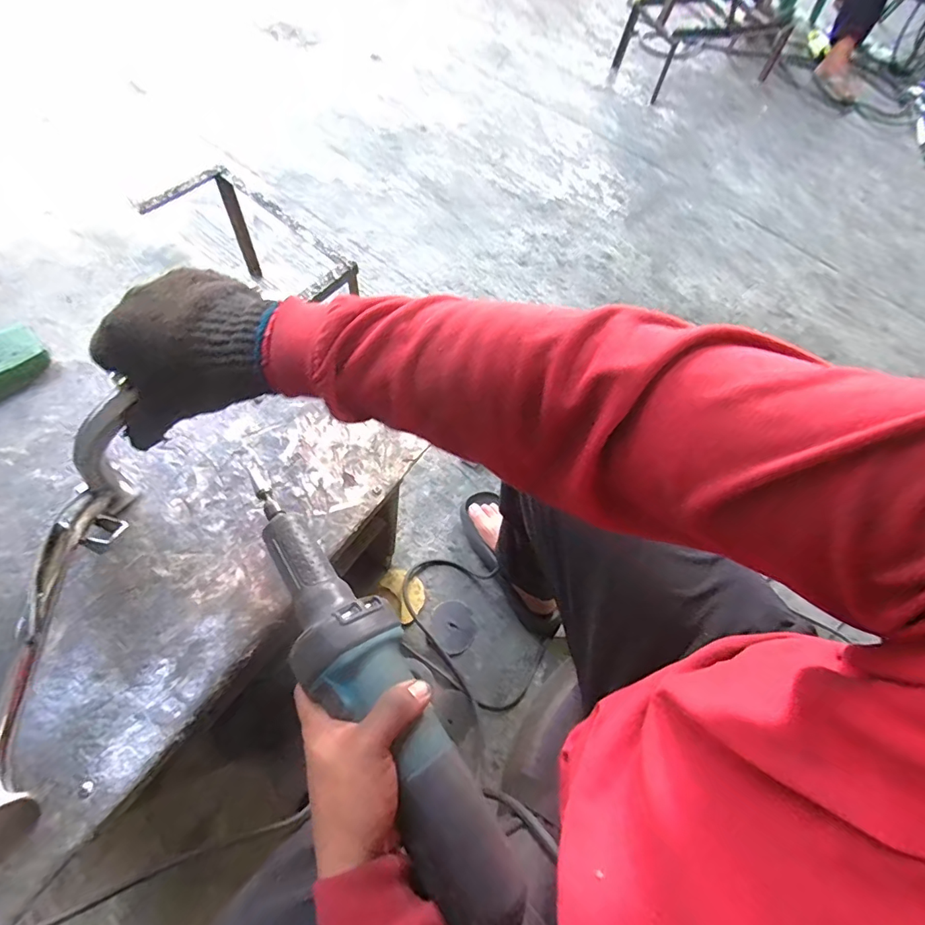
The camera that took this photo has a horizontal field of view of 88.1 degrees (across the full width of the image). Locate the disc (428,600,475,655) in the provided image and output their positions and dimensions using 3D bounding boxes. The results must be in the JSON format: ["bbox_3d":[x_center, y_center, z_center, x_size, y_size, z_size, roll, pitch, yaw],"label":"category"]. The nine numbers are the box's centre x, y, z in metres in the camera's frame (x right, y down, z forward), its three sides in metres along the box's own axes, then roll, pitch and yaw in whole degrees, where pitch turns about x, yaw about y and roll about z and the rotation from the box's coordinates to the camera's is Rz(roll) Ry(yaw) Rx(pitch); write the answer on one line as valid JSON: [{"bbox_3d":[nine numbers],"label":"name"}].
[{"bbox_3d":[-0.017,0.309,0.909,0.083,0.005,0.091,5,62,-10],"label":"disc"}]

